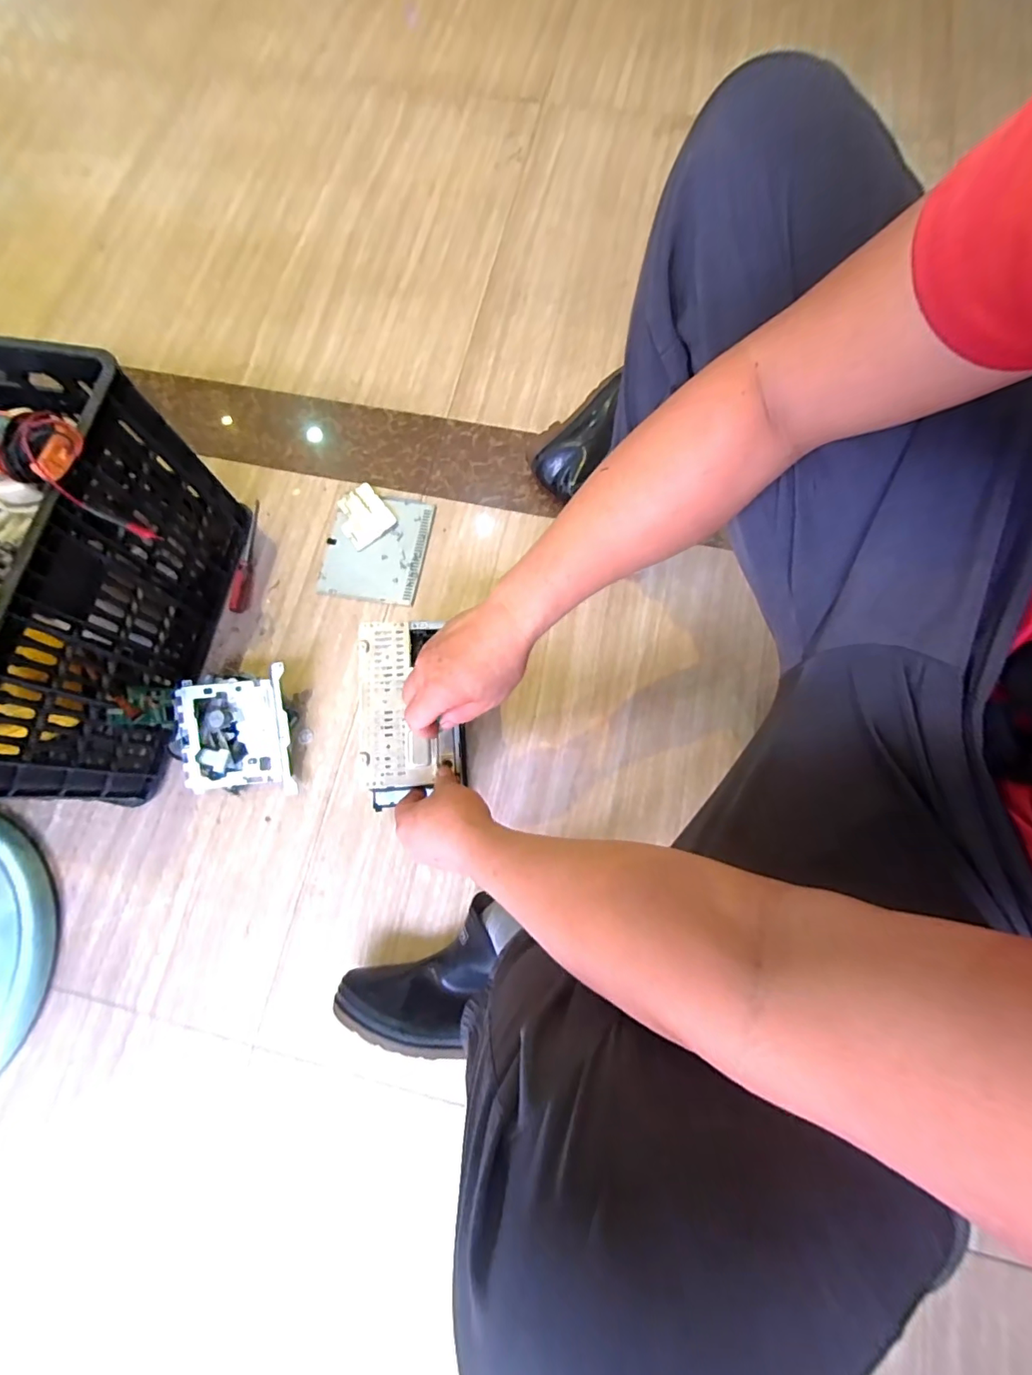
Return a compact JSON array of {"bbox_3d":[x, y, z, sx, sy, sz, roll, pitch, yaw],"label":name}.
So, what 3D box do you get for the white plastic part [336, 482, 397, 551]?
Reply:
[{"bbox_3d":[-0.242,-0.272,0.782,0.078,0.014,0.092,-35,77,-8],"label":"white plastic part"}]

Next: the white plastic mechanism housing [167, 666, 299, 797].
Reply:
[{"bbox_3d":[-0.383,0.060,0.675,0.149,0.034,0.159,-2,92,-1],"label":"white plastic mechanism housing"}]

